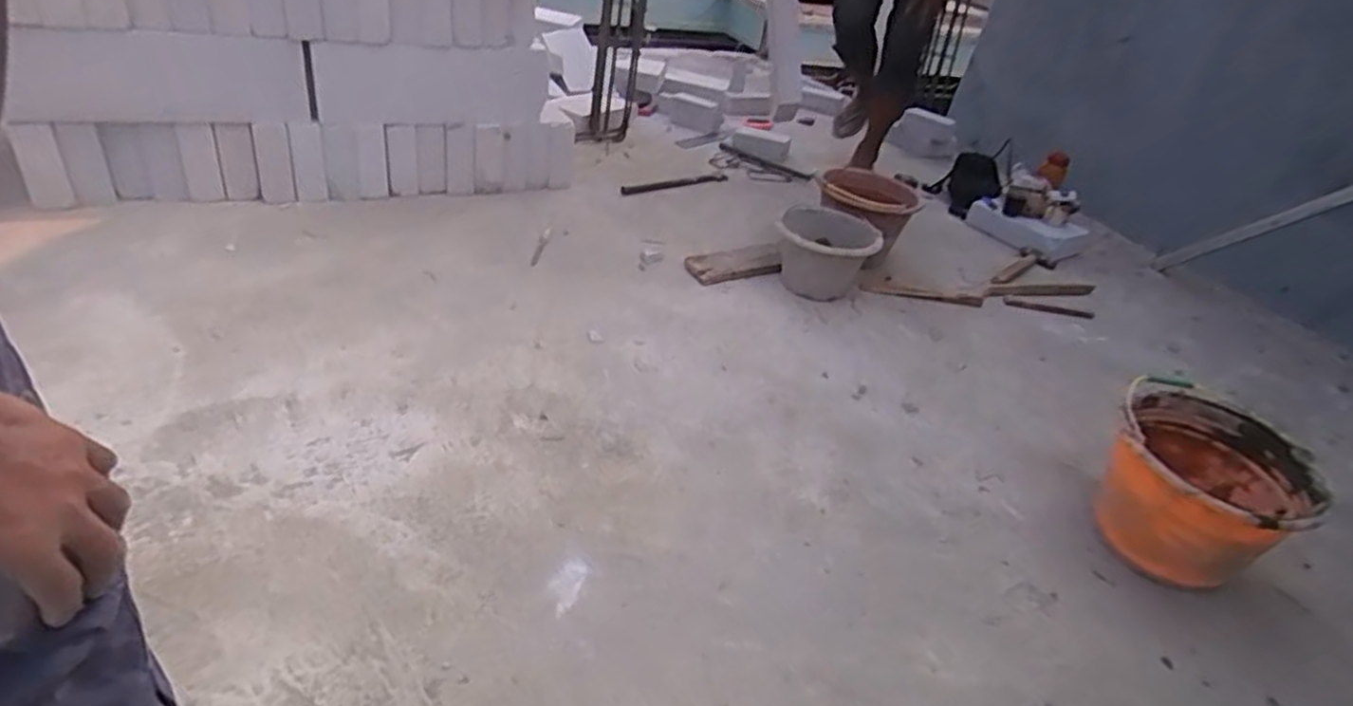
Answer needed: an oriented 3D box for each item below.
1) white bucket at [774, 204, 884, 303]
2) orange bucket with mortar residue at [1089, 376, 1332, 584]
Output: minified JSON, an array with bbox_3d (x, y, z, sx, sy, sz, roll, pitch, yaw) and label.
[{"bbox_3d":[0.353,-0.239,1.762,0.229,0.154,0.244,5,34,-4],"label":"white bucket"},{"bbox_3d":[0.792,0.229,1.146,0.257,0.221,0.286,27,36,26],"label":"orange bucket with mortar residue"}]

